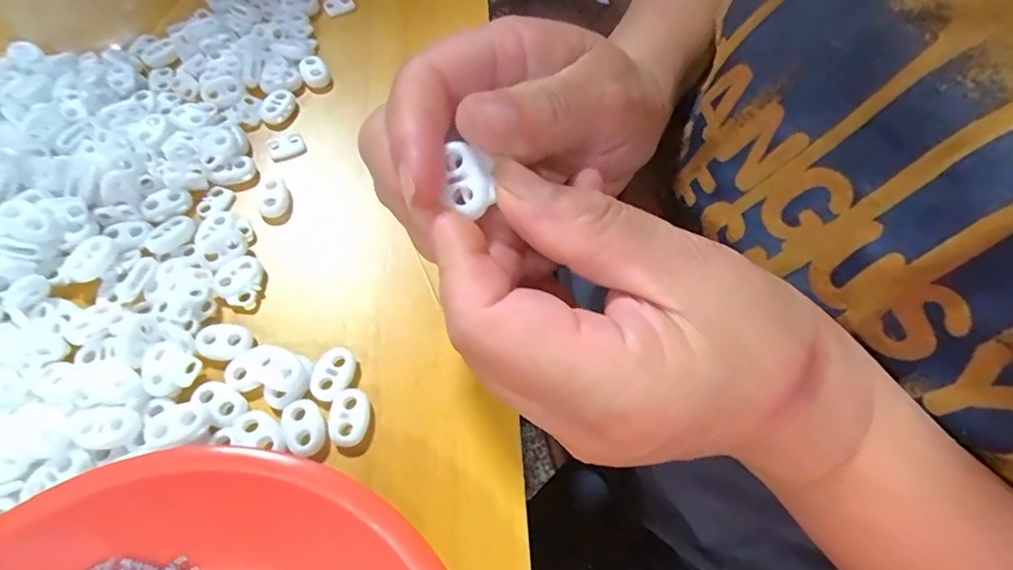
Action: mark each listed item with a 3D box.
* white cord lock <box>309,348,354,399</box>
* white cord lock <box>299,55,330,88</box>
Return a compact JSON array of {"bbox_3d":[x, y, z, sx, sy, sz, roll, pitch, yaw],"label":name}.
[{"bbox_3d":[-0.071,0.035,0.211,0.015,0.004,0.021,19,63,8],"label":"white cord lock"},{"bbox_3d":[-0.109,-0.121,0.296,0.015,0.007,0.020,-25,65,-14],"label":"white cord lock"}]

